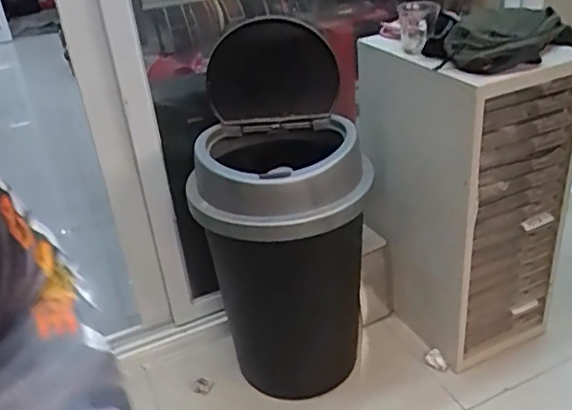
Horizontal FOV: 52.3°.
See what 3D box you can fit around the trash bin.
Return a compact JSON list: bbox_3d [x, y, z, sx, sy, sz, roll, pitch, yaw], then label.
[{"bbox_3d":[-0.003,0.075,1.273,0.340,0.760,0.314,1,30,11],"label":"trash bin"}]

